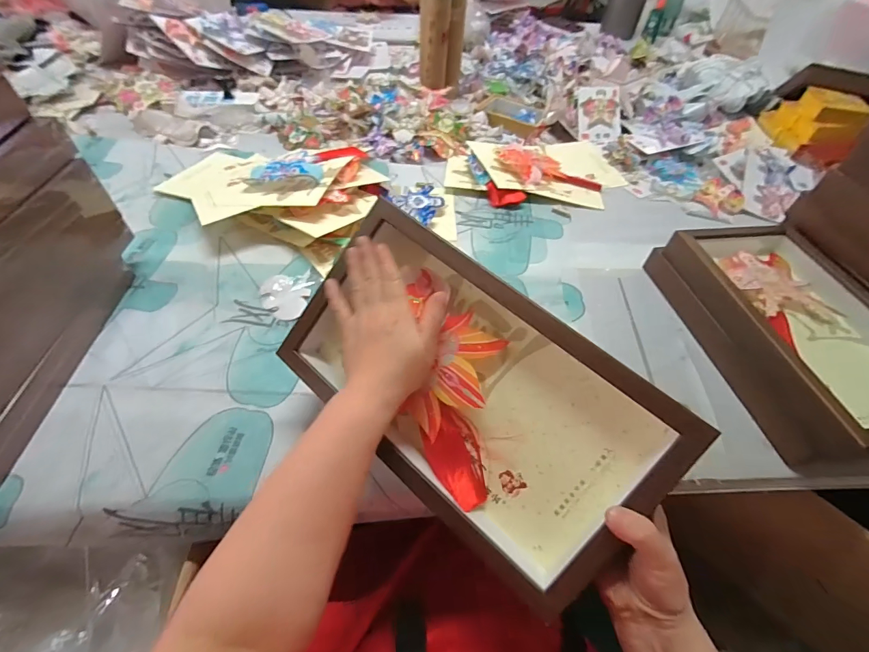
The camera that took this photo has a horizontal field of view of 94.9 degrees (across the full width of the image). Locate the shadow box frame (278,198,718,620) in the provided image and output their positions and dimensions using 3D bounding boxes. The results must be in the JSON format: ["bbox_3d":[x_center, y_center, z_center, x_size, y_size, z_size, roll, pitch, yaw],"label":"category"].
[{"bbox_3d":[0.026,0.055,0.367,0.341,0.052,0.197,38,100,17],"label":"shadow box frame"}]

